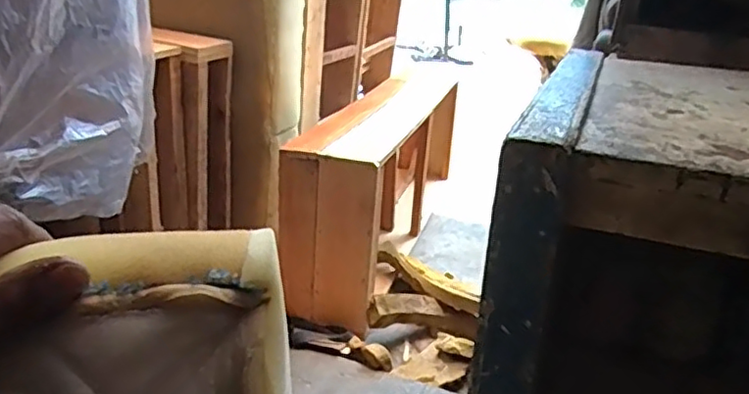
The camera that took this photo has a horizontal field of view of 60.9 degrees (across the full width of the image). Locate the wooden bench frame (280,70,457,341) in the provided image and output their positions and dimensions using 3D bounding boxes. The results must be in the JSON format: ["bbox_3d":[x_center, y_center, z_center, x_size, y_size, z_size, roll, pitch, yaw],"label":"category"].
[{"bbox_3d":[-0.011,-0.025,1.928,0.276,0.449,0.780,11,25,16],"label":"wooden bench frame"}]

